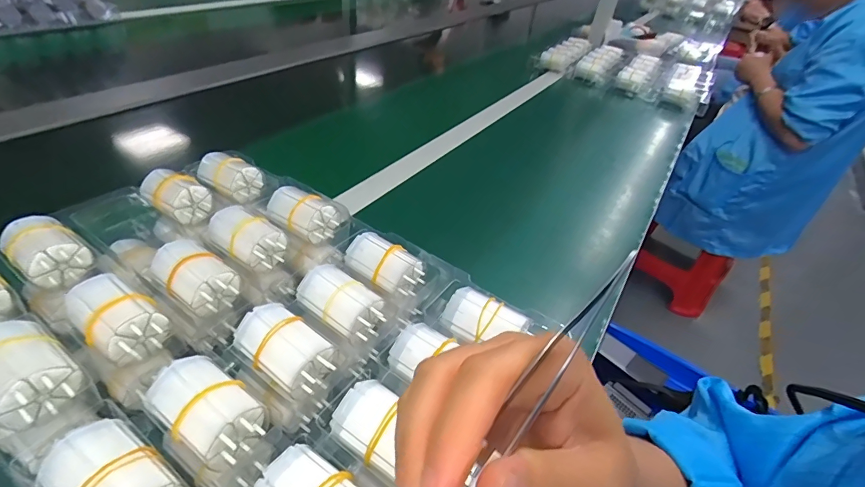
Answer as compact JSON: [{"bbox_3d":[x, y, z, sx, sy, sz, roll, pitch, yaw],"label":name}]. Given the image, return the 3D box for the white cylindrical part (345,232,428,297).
[{"bbox_3d":[-0.039,0.021,0.340,0.061,0.038,0.033,32,46,26],"label":"white cylindrical part"}]

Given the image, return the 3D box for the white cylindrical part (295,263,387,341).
[{"bbox_3d":[-0.066,0.048,0.308,0.065,0.037,0.036,31,45,25],"label":"white cylindrical part"}]

